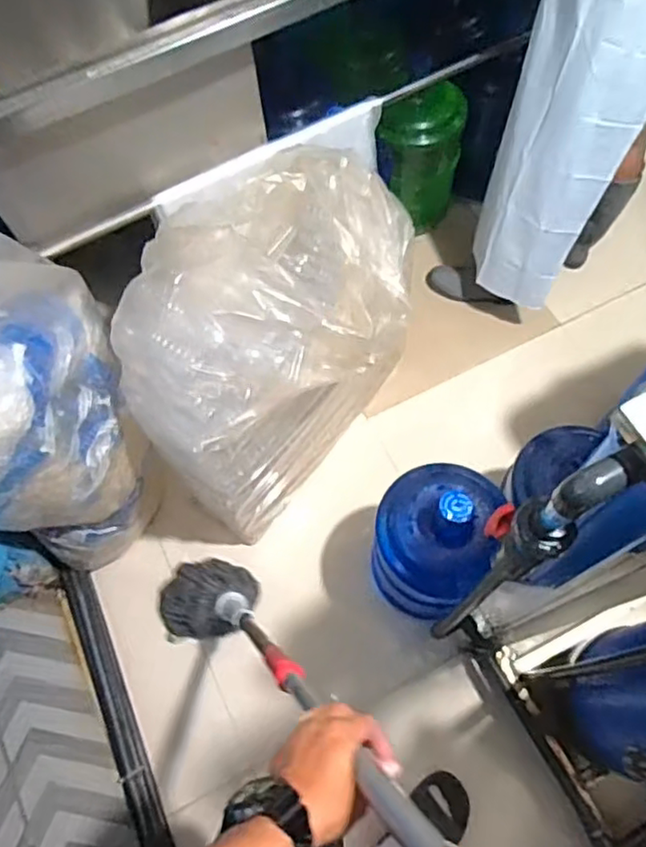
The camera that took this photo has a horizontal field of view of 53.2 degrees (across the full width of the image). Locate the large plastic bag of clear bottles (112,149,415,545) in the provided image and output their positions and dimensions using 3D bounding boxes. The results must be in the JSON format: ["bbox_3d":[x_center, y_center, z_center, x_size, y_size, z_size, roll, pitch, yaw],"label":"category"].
[{"bbox_3d":[-0.087,-0.136,1.312,0.438,0.670,0.607,11,68,7],"label":"large plastic bag of clear bottles"}]

